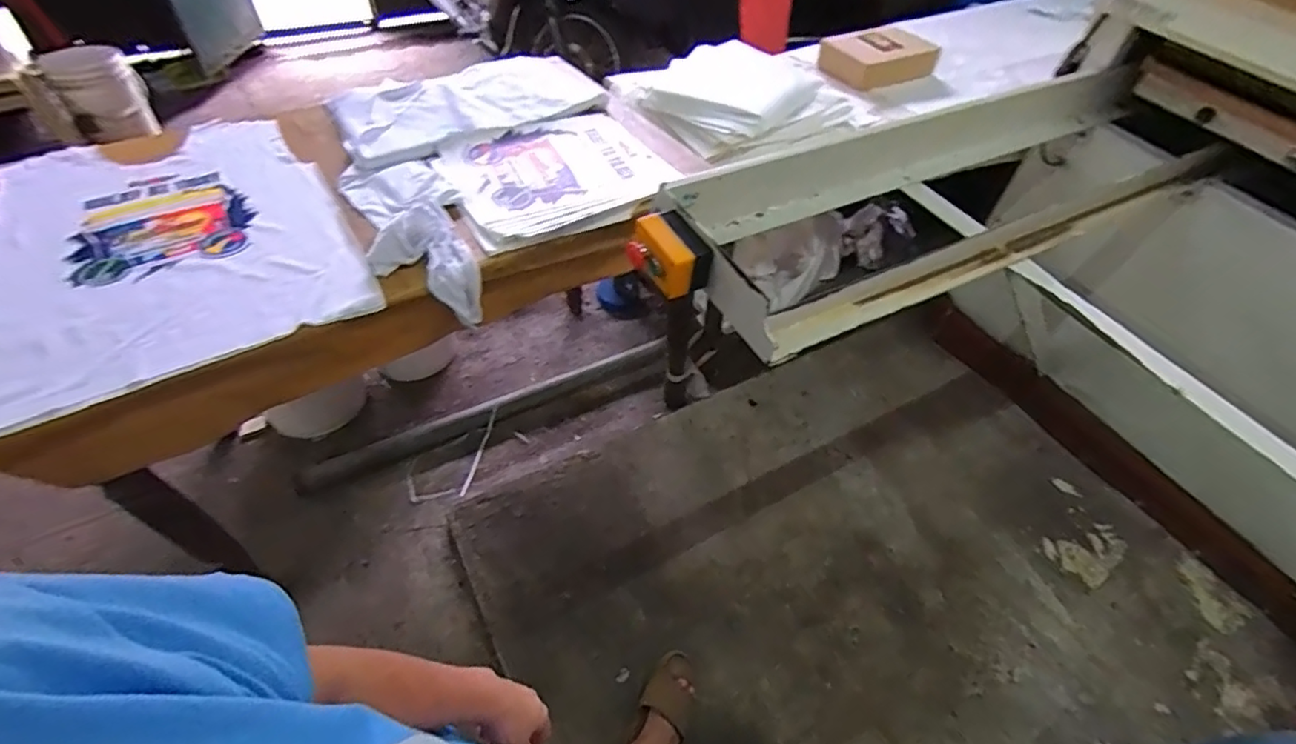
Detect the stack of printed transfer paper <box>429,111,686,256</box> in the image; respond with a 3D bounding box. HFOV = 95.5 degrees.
[{"bbox_3d":[-0.173,-0.391,1.138,0.403,0.026,0.362,-21,56,-20],"label":"stack of printed transfer paper"}]

